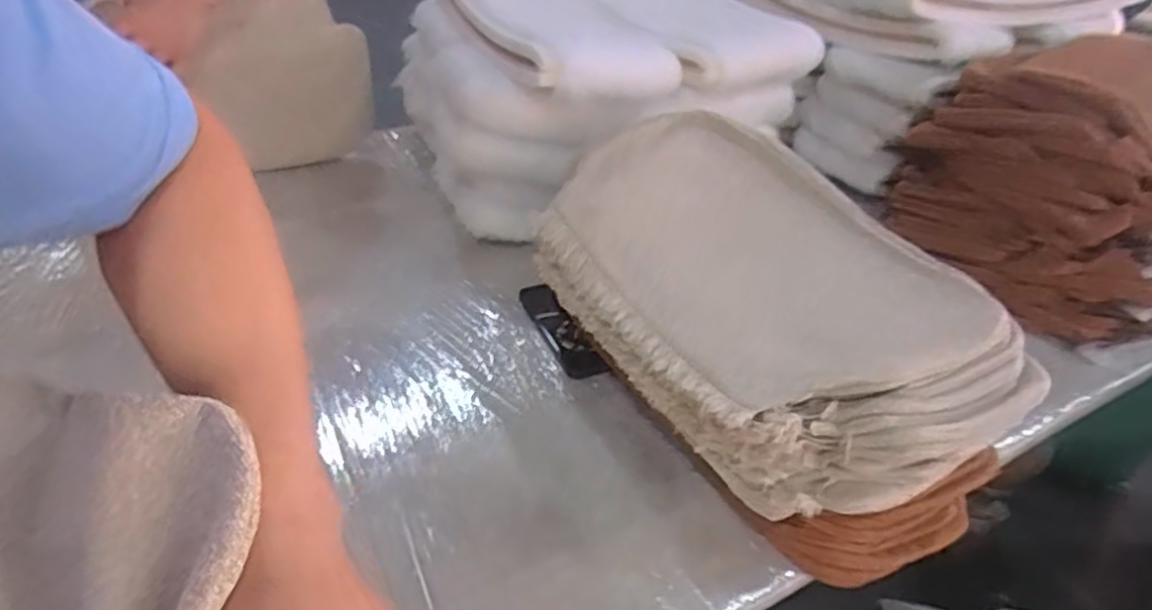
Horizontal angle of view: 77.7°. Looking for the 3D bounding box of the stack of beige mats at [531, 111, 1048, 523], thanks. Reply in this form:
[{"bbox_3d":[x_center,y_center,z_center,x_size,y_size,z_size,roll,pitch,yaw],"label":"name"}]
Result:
[{"bbox_3d":[0.179,-0.027,0.717,0.314,0.128,0.489,-16,41,-25],"label":"stack of beige mats"}]

